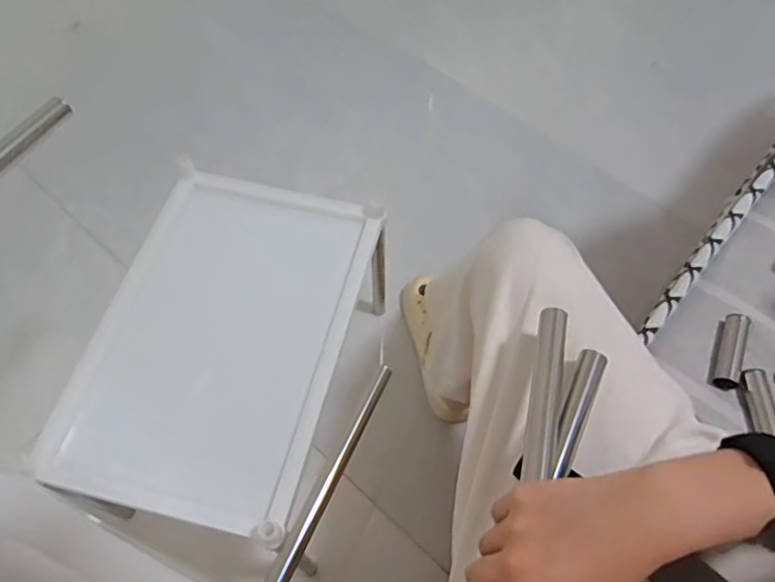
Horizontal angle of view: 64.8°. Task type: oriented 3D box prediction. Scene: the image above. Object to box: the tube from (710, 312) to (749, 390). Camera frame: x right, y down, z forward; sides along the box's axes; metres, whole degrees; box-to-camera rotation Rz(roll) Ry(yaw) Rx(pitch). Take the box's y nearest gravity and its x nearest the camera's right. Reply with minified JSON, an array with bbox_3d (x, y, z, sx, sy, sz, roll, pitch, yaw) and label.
[{"bbox_3d":[0.335,0.054,0.590,0.019,0.028,0.084,23,62,11],"label":"tube"}]

